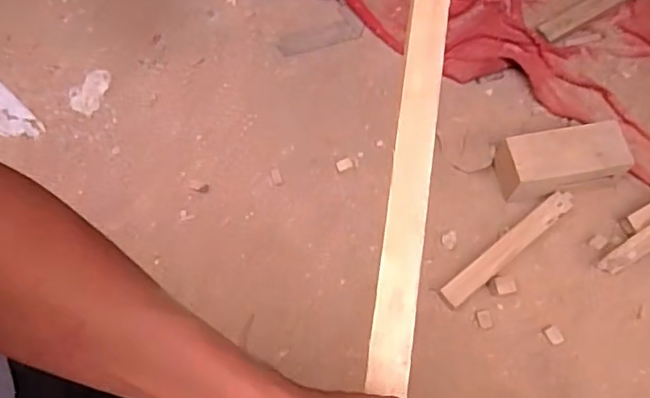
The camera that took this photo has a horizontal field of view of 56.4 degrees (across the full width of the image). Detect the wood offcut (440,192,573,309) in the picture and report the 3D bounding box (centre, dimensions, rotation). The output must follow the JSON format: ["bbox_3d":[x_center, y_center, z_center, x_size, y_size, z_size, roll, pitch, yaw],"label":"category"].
[{"bbox_3d":[0.414,0.109,1.371,0.378,0.016,0.055,-38,74,-13],"label":"wood offcut"}]

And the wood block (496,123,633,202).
[{"bbox_3d":[0.536,-0.089,1.377,0.266,0.107,0.136,-9,70,-3],"label":"wood block"}]

